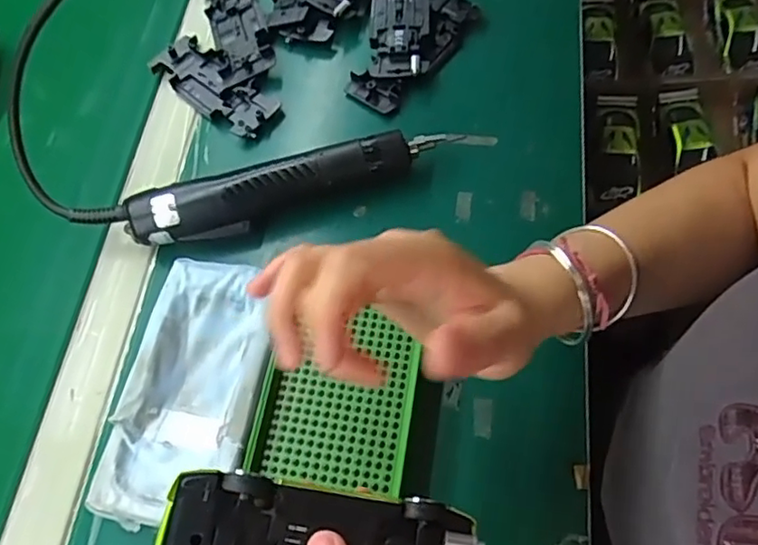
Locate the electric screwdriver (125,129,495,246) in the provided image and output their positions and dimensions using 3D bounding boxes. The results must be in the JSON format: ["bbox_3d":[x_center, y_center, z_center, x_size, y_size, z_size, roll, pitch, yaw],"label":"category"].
[{"bbox_3d":[-0.048,-0.064,0.430,0.255,0.036,0.038,-16,63,-1],"label":"electric screwdriver"}]

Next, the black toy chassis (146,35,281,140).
[{"bbox_3d":[-0.135,-0.154,0.494,0.123,0.012,0.047,39,71,18],"label":"black toy chassis"}]

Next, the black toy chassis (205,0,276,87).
[{"bbox_3d":[-0.121,-0.213,0.515,0.045,0.020,0.124,-15,65,-6],"label":"black toy chassis"}]

